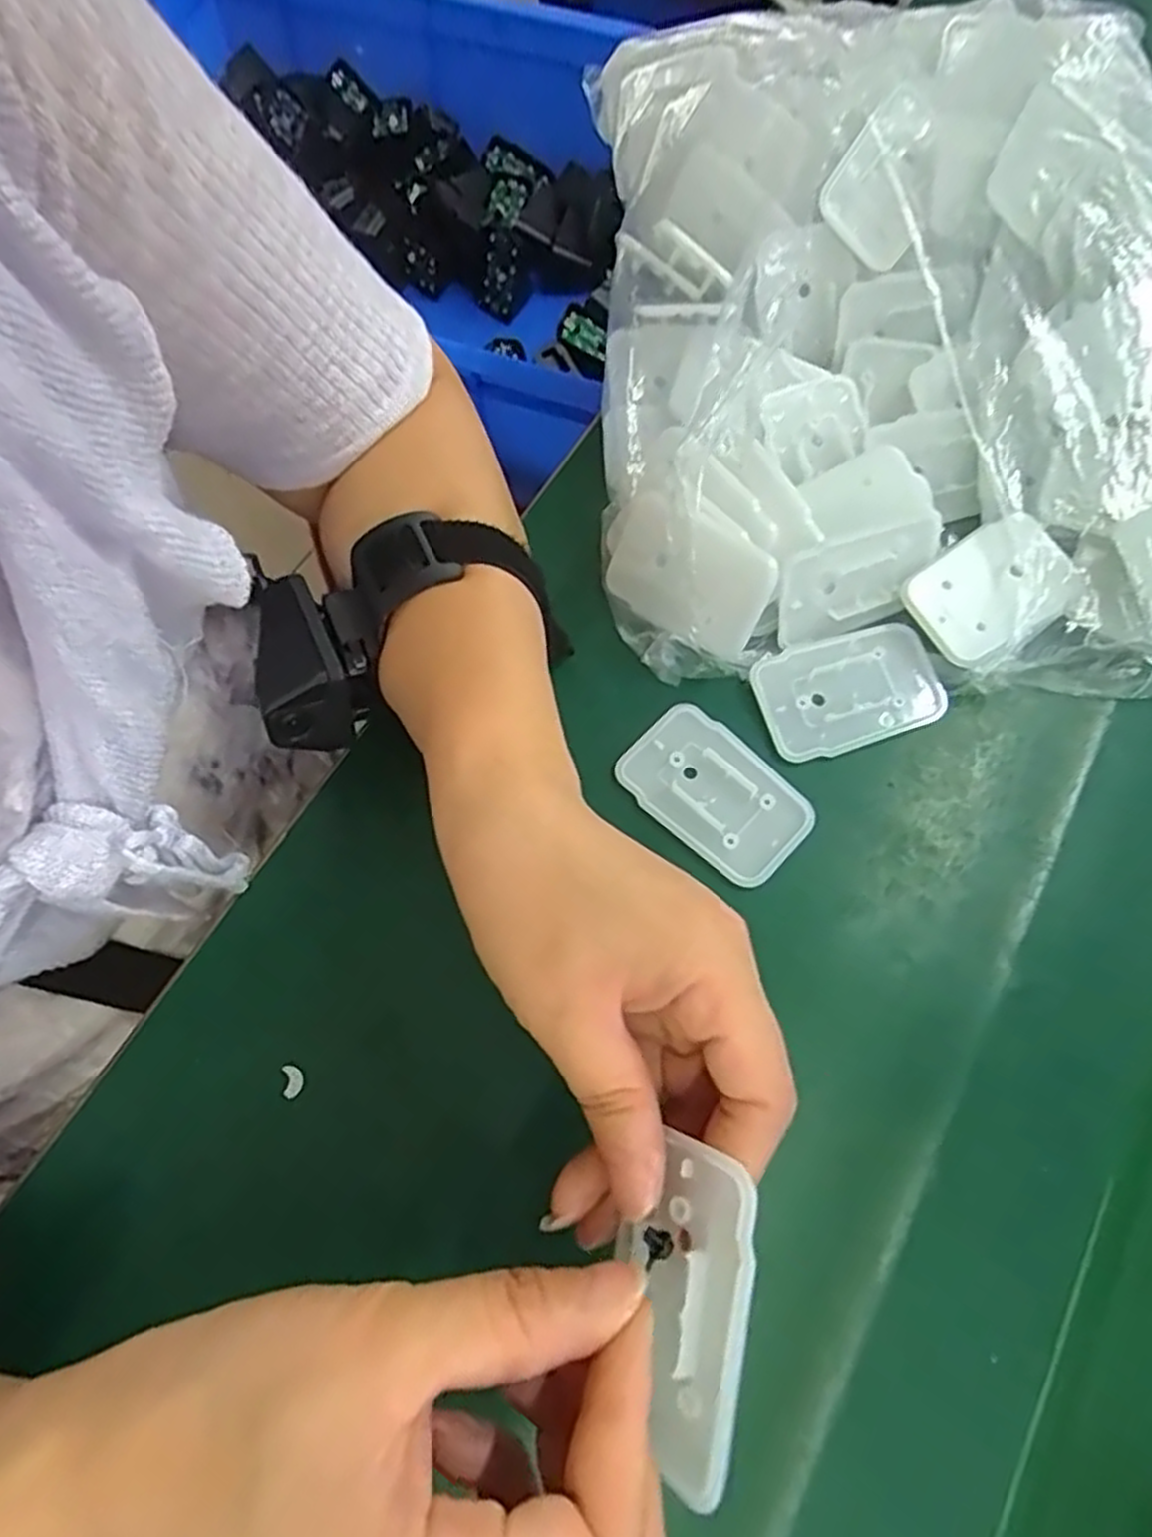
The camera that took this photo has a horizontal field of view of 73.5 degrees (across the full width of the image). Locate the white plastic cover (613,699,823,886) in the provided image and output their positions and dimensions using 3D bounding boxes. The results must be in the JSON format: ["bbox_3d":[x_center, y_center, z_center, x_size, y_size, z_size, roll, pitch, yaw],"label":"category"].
[{"bbox_3d":[0.052,0.008,0.287,0.069,0.004,0.045,41,77,14],"label":"white plastic cover"}]

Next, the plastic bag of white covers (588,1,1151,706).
[{"bbox_3d":[0.145,-0.183,0.314,0.262,0.074,0.295,2,71,3],"label":"plastic bag of white covers"}]

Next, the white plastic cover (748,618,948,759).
[{"bbox_3d":[0.106,-0.030,0.299,0.068,0.005,0.044,-15,71,-3],"label":"white plastic cover"}]

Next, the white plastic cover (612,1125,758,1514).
[{"bbox_3d":[0.025,0.124,0.178,0.034,0.008,0.066,2,72,45],"label":"white plastic cover"}]

